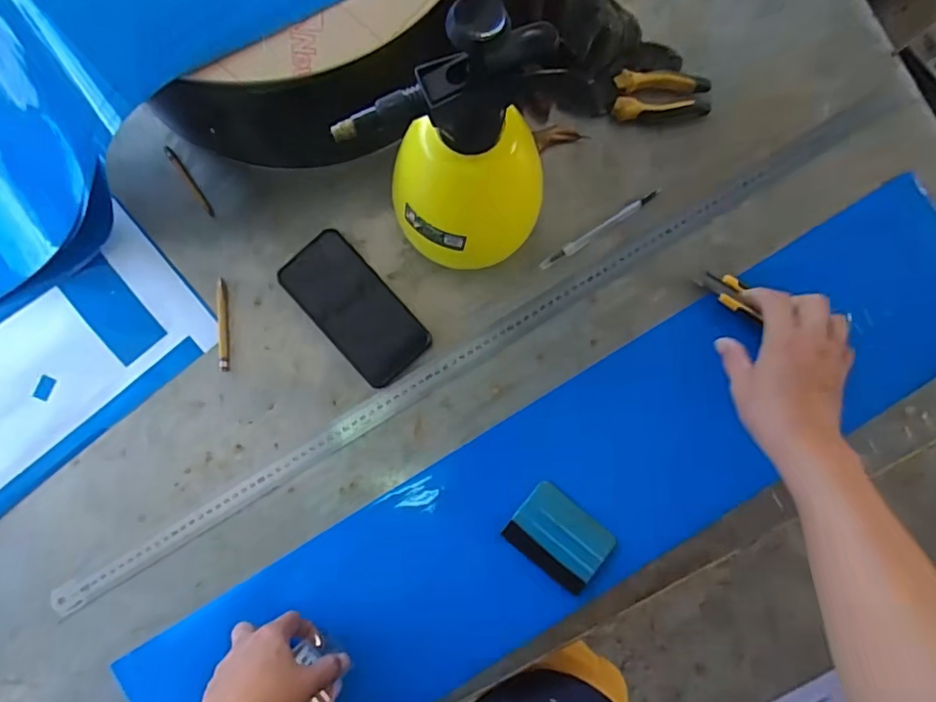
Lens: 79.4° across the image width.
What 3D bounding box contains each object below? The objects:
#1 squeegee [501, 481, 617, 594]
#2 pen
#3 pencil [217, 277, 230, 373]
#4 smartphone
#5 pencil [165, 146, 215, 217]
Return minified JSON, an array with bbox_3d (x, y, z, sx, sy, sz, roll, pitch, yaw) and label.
[{"bbox_3d":[0.093,0.188,0.569,0.098,0.010,0.071,40,83,1],"label":"squeegee"},{"bbox_3d":[0.141,-0.129,0.597,0.152,0.006,0.011,-33,85,-3],"label":"pen"},{"bbox_3d":[-0.255,-0.027,0.586,0.011,0.006,0.097,-5,84,-1],"label":"pencil"},{"bbox_3d":[-0.118,-0.045,0.583,0.080,0.008,0.162,-42,86,-4],"label":"smartphone"},{"bbox_3d":[-0.298,-0.182,0.604,0.010,0.005,0.089,-35,85,-3],"label":"pencil"}]

